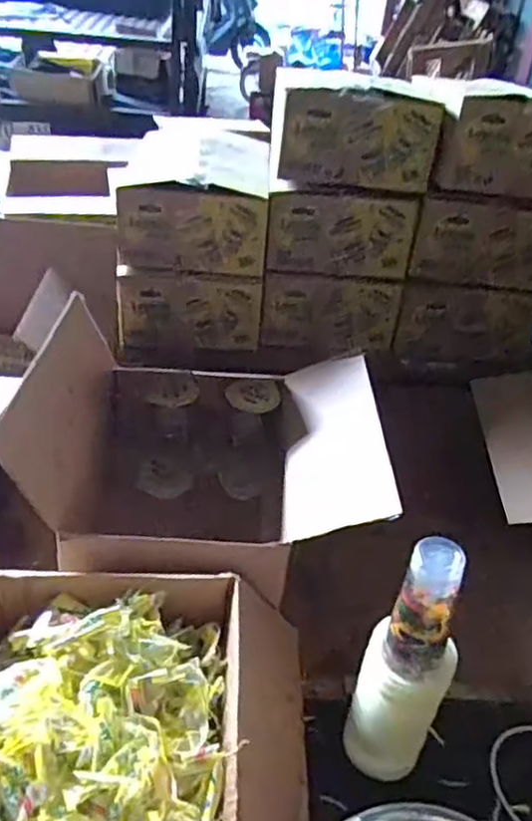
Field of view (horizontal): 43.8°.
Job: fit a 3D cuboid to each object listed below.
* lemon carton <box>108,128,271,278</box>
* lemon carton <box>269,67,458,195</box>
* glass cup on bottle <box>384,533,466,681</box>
[{"bbox_3d":[-0.116,-0.378,1.164,0.234,0.140,0.305,4,37,-3],"label":"lemon carton"},{"bbox_3d":[0.140,-0.454,1.061,0.269,0.145,0.165,7,37,1],"label":"lemon carton"},{"bbox_3d":[0.130,0.161,0.539,0.051,0.120,0.050,19,39,16],"label":"glass cup on bottle"}]

